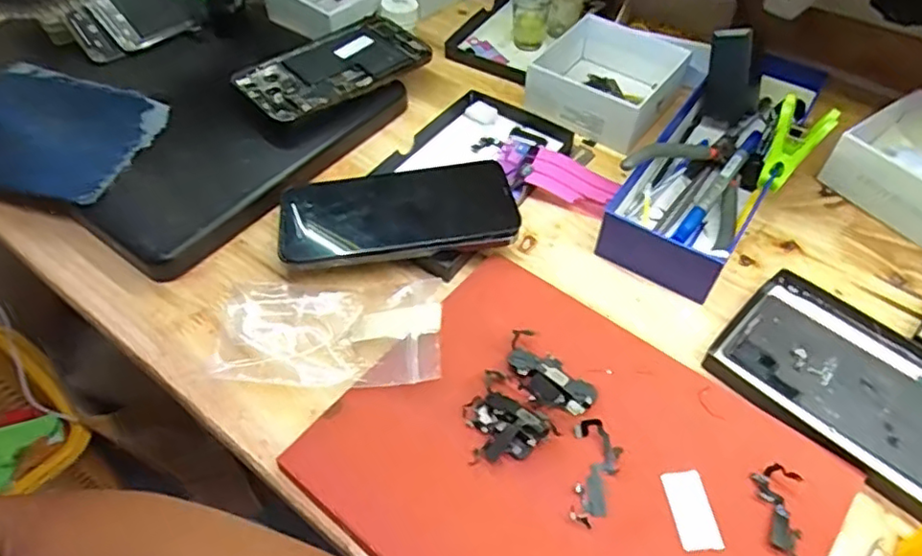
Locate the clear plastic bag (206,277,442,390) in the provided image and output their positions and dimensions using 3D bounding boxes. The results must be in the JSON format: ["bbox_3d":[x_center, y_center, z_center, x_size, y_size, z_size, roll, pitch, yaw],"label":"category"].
[{"bbox_3d":[-0.079,0.030,0.378,0.131,0.020,0.075,-2,51,-2],"label":"clear plastic bag"}]

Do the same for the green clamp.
[{"bbox_3d":[0.232,-0.090,0.430,0.034,0.062,0.020,23,30,31],"label":"green clamp"}]

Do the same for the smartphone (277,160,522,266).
[{"bbox_3d":[-0.046,-0.047,0.439,0.163,0.016,0.081,-9,53,-4],"label":"smartphone"}]

